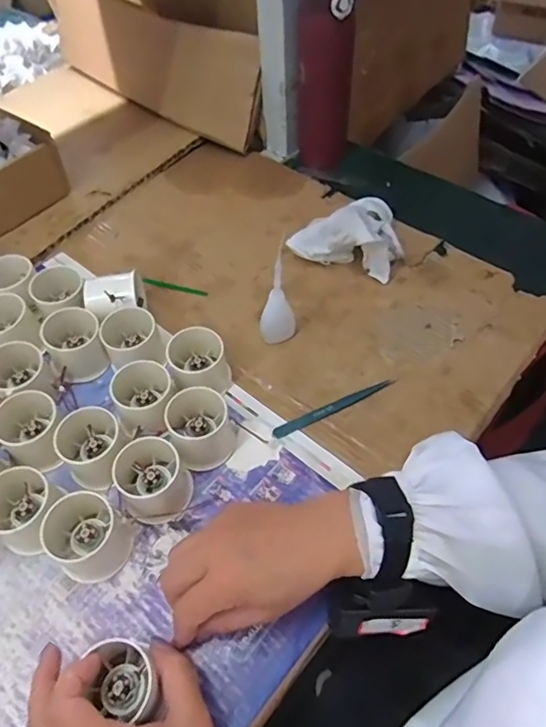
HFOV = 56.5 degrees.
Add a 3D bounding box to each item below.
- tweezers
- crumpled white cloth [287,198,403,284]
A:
[{"bbox_3d":[0.058,0.040,0.468,0.124,0.005,0.012,-22,57,-13],"label":"tweezers"},{"bbox_3d":[0.085,-0.152,0.563,0.115,0.060,0.089,11,56,10],"label":"crumpled white cloth"}]

